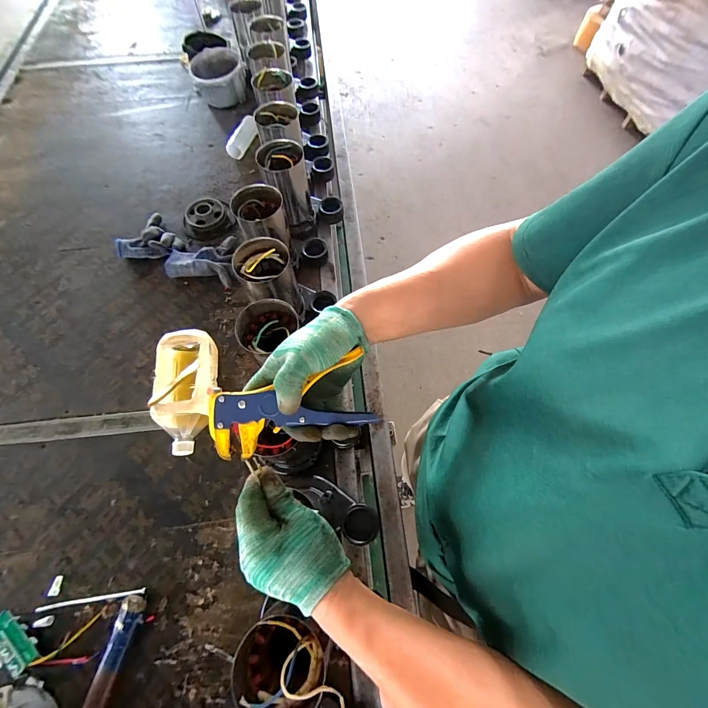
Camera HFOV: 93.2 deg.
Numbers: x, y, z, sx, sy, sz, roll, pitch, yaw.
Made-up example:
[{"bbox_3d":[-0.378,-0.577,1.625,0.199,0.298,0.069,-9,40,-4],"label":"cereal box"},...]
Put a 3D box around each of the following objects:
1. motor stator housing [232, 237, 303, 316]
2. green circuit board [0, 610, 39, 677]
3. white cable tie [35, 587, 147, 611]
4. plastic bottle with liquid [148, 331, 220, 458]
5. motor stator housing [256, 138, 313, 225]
[{"bbox_3d":[-0.146,-0.116,0.610,0.091,0.158,0.103,-17,68,-7],"label":"motor stator housing"},{"bbox_3d":[-0.470,0.395,0.461,0.081,0.006,0.034,35,50,12],"label":"green circuit board"},{"bbox_3d":[-0.383,0.359,0.490,0.149,0.006,0.008,-9,67,-4],"label":"white cable tie"},{"bbox_3d":[-0.287,0.065,0.576,0.095,0.081,0.207,-7,67,-3],"label":"plastic bottle with liquid"},{"bbox_3d":[-0.138,-0.343,0.707,0.091,0.166,0.093,-14,68,-6],"label":"motor stator housing"}]

